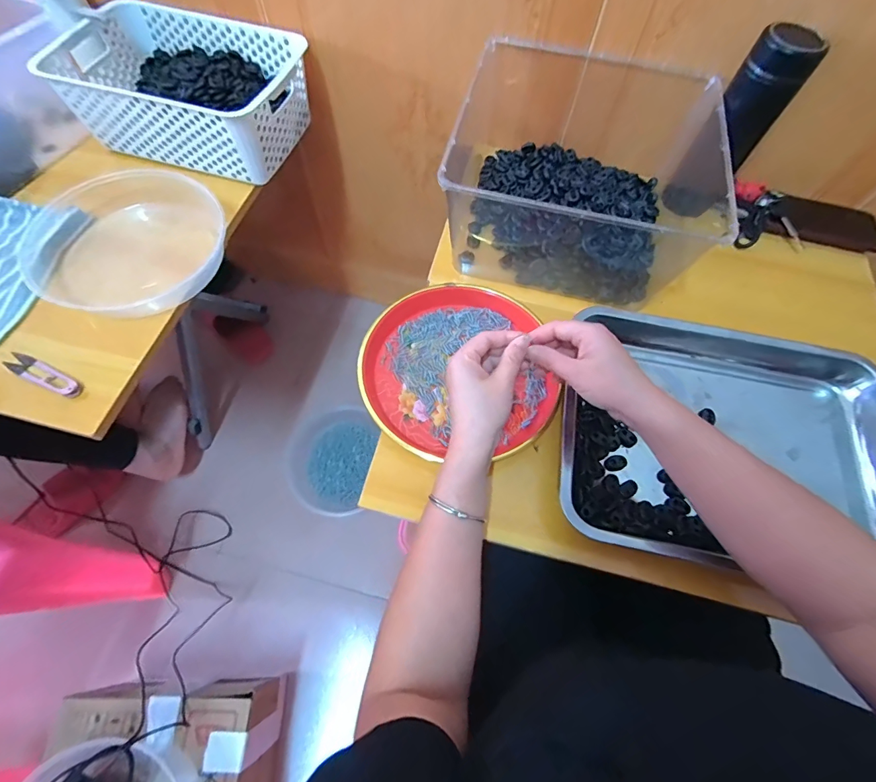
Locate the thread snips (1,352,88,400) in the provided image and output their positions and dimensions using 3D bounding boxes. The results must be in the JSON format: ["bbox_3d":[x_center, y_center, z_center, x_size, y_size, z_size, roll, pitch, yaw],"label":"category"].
[{"bbox_3d":[-0.437,-0.020,0.458,0.103,0.018,0.023,23,66,8],"label":"thread snips"}]

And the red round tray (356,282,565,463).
[{"bbox_3d":[0.019,-0.032,0.479,0.211,0.026,0.214,1,65,-2],"label":"red round tray"}]

